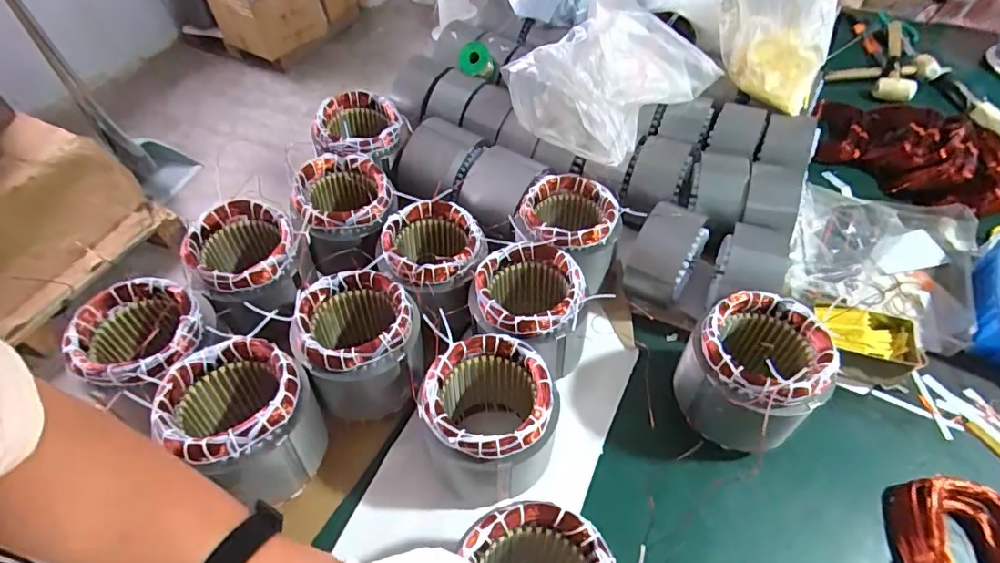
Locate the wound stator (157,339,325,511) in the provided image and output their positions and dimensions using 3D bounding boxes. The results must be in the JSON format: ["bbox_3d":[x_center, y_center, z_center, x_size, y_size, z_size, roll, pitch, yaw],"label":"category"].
[{"bbox_3d":[-0.282,0.157,0.594,0.135,0.155,0.147,-37,60,-25],"label":"wound stator"}]

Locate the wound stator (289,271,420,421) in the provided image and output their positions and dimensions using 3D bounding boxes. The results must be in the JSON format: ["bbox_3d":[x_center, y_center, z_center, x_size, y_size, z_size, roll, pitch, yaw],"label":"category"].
[{"bbox_3d":[-0.177,0.083,0.672,0.149,0.148,0.141,-11,53,-8],"label":"wound stator"}]

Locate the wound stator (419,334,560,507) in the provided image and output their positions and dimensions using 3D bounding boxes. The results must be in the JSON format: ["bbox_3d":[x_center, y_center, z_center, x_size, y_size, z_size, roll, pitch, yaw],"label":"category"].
[{"bbox_3d":[-0.017,0.168,0.607,0.149,0.165,0.138,-1,52,1],"label":"wound stator"}]

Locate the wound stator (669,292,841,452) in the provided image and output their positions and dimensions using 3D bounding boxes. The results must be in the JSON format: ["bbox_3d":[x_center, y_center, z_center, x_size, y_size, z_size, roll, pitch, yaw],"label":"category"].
[{"bbox_3d":[0.304,0.118,0.641,0.136,0.173,0.138,-1,52,1],"label":"wound stator"}]

